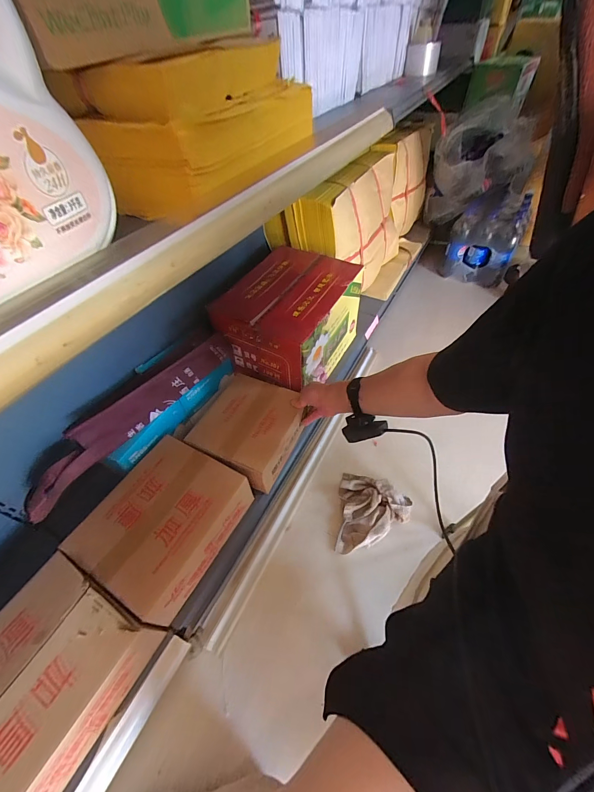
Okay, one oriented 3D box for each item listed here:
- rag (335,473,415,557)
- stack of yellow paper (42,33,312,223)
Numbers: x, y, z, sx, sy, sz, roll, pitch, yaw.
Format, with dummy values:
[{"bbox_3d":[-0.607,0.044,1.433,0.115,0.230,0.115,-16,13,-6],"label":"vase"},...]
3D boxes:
[{"bbox_3d":[0.177,0.268,0.733,0.158,0.057,0.175,5,51,7],"label":"rag"},{"bbox_3d":[-0.089,-0.303,0.351,0.101,0.108,0.248,24,55,21],"label":"stack of yellow paper"}]

